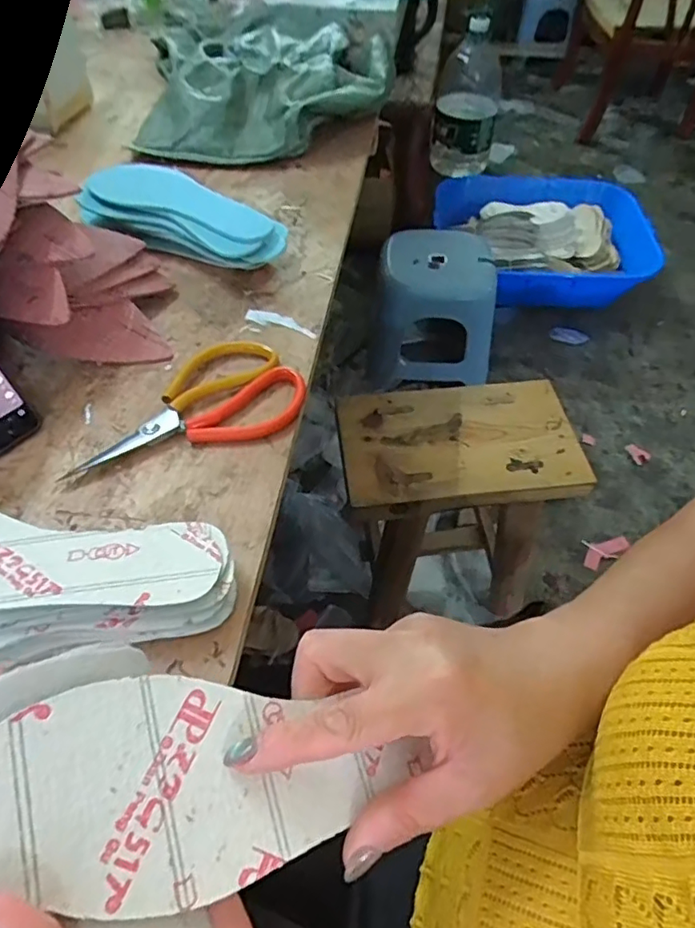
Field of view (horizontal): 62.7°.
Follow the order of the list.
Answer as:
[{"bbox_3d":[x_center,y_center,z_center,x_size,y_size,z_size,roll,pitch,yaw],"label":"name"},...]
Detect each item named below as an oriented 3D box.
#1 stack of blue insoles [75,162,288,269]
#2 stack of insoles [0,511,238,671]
[{"bbox_3d":[-0.169,-0.256,0.593,0.236,0.046,0.094,22,55,16],"label":"stack of blue insoles"},{"bbox_3d":[-0.198,0.071,0.345,0.240,0.040,0.126,-15,54,-11],"label":"stack of insoles"}]

